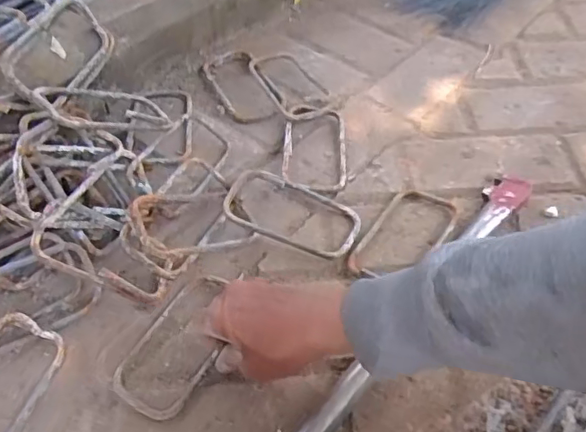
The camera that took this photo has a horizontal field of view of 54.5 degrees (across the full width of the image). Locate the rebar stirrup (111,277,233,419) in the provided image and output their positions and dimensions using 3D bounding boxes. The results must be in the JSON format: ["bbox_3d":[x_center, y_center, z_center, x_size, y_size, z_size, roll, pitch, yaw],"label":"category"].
[{"bbox_3d":[-0.105,0.119,0.542,0.079,0.015,0.146,25,55,22],"label":"rebar stirrup"}]

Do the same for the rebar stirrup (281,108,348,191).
[{"bbox_3d":[0.026,-0.086,0.712,0.077,0.014,0.138,4,58,-8],"label":"rebar stirrup"}]

